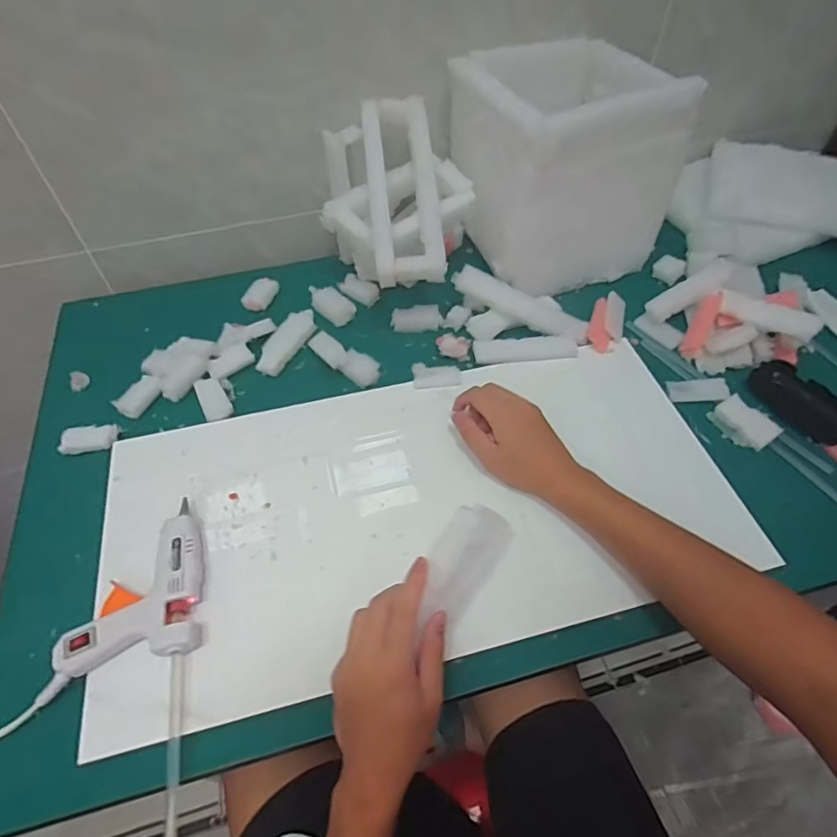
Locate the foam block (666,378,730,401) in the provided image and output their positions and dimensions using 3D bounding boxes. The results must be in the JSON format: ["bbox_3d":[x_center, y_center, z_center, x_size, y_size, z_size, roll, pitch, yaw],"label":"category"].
[{"bbox_3d":[0.317,-0.033,0.606,0.060,0.009,0.027,-2,52,17],"label":"foam block"}]

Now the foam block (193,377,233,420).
[{"bbox_3d":[-0.232,-0.022,0.604,0.030,0.010,0.060,-25,57,-17],"label":"foam block"}]

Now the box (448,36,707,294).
[{"bbox_3d":[0.178,-0.323,0.687,0.231,0.223,0.204,-16,54,-11],"label":"box"}]

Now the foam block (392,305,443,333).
[{"bbox_3d":[-0.002,-0.128,0.681,0.063,0.024,0.025,2,53,2],"label":"foam block"}]

